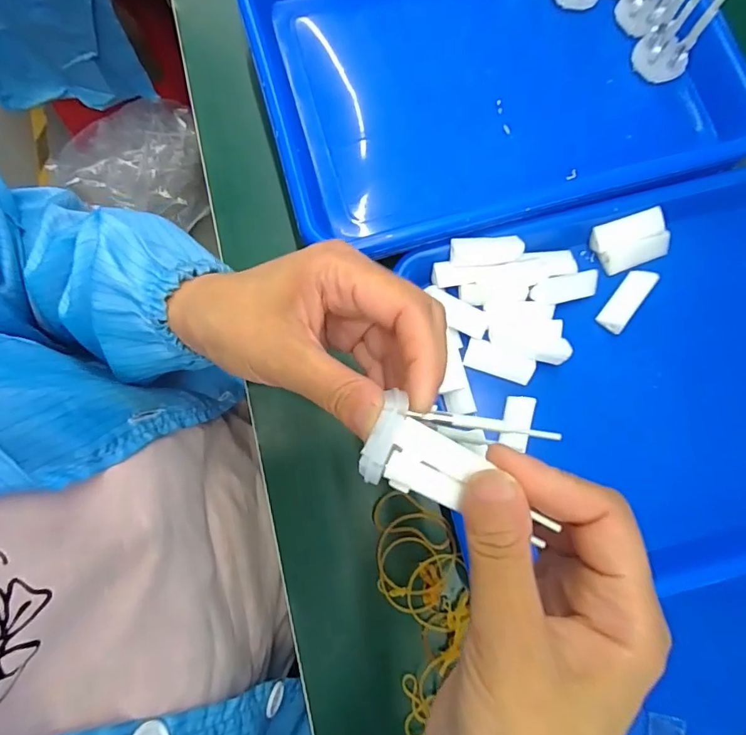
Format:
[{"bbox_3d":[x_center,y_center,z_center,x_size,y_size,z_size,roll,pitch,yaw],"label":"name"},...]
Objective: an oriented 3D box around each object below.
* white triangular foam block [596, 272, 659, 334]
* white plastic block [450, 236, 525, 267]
[{"bbox_3d":[0.177,-0.047,0.327,0.018,0.015,0.045,36,80,6],"label":"white triangular foam block"},{"bbox_3d":[0.077,-0.078,0.318,0.047,0.014,0.016,-2,79,-1],"label":"white plastic block"}]

